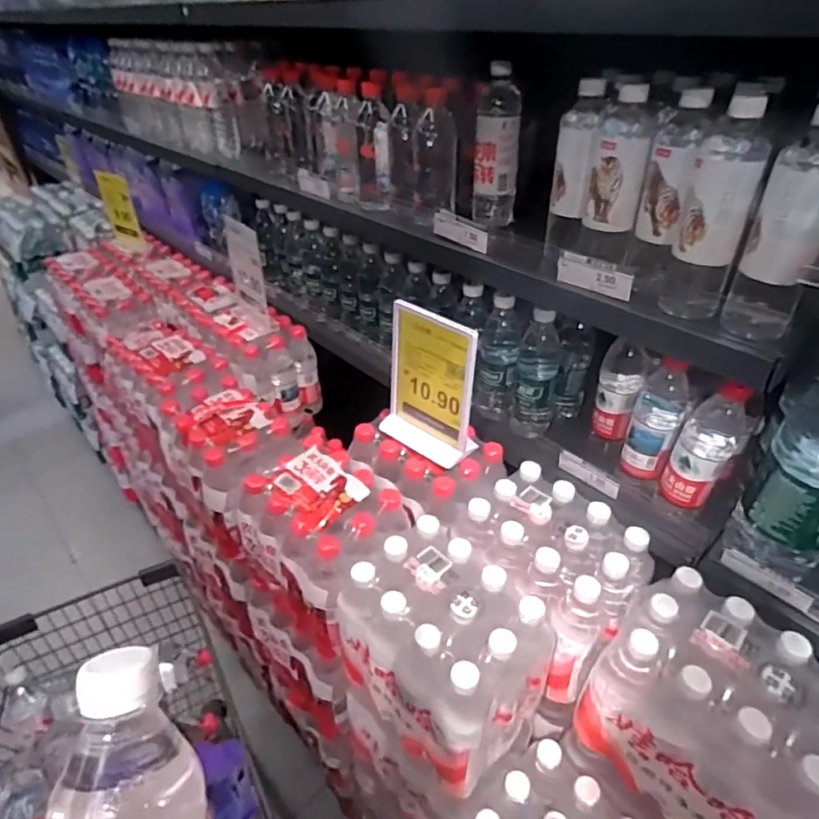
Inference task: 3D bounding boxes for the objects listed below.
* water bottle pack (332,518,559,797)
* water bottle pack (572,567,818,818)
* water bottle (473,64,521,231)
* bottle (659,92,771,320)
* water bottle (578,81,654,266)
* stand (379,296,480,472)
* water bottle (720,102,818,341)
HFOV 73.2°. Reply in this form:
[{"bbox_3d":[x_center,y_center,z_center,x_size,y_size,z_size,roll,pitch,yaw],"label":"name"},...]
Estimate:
[{"bbox_3d":[0.044,0.313,0.751,0.197,0.205,0.257,-30,45,-31],"label":"water bottle pack"},{"bbox_3d":[0.364,0.386,0.686,0.196,0.261,0.262,-24,43,-26],"label":"water bottle pack"},{"bbox_3d":[0.134,-0.395,0.851,0.076,0.216,0.060,4,38,9],"label":"water bottle"},{"bbox_3d":[0.327,-0.206,0.592,0.067,0.217,0.076,15,41,21],"label":"bottle"},{"bbox_3d":[0.244,-0.271,0.661,0.069,0.187,0.077,11,40,17],"label":"water bottle"},{"bbox_3d":[0.027,-0.039,0.868,0.163,0.226,0.075,30,48,35],"label":"stand"},{"bbox_3d":[0.374,-0.172,0.547,0.073,0.218,0.067,22,44,28],"label":"water bottle"}]

